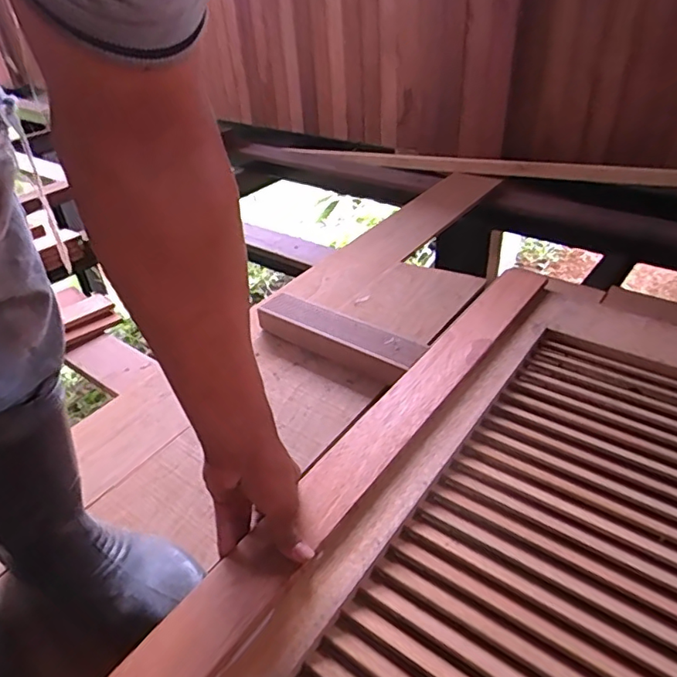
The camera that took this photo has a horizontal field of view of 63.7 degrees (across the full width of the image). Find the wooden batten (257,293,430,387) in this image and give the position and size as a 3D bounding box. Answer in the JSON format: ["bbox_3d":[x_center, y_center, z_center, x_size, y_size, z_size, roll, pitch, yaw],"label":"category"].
[{"bbox_3d":[-0.002,0.002,0.877,0.296,0.050,0.078,20,41,30],"label":"wooden batten"}]

